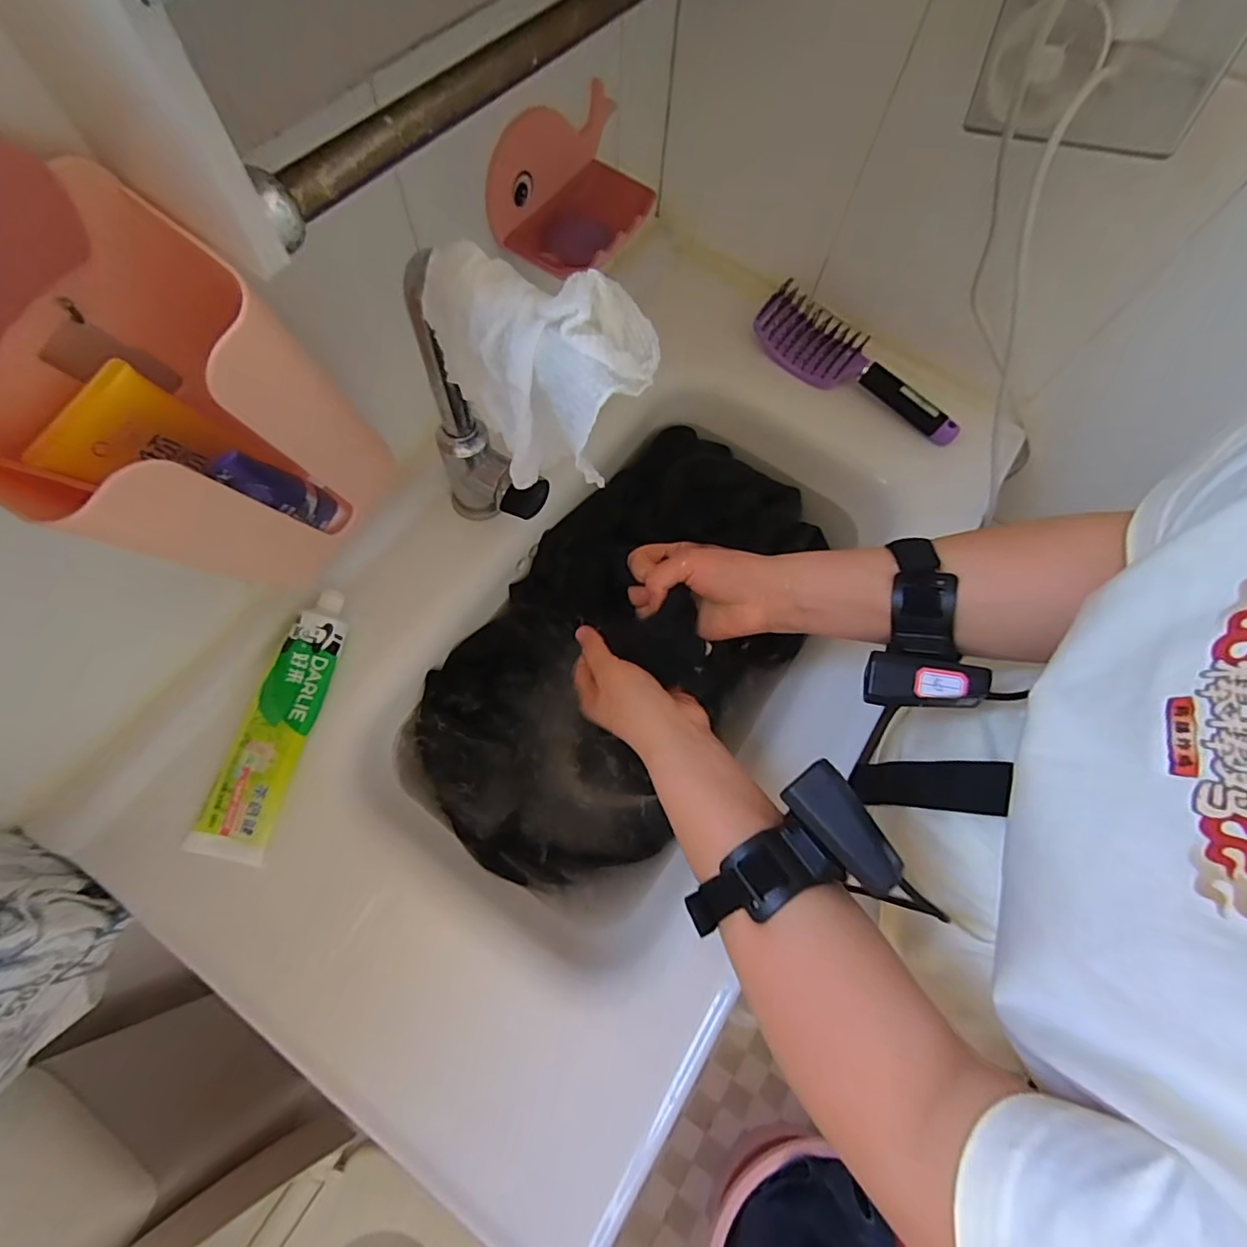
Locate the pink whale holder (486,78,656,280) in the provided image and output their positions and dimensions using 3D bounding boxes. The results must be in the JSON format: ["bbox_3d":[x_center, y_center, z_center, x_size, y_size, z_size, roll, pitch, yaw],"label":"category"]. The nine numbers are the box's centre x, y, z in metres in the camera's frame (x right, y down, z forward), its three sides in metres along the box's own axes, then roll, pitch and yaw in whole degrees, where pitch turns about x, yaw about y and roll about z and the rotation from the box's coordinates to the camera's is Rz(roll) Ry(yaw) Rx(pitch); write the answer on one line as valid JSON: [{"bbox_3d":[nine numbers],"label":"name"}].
[{"bbox_3d":[-0.032,-0.363,0.457,0.091,0.068,0.152,33,72,9],"label":"pink whale holder"}]

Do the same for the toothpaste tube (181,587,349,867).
[{"bbox_3d":[-0.268,0.071,0.423,0.053,0.026,0.205,12,69,2],"label":"toothpaste tube"}]

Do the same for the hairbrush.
[{"bbox_3d":[0.253,-0.276,0.593,0.235,0.047,0.075,33,71,9],"label":"hairbrush"}]

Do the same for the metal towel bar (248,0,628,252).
[{"bbox_3d":[-0.024,-0.331,0.296,0.020,0.028,0.430,32,71,9],"label":"metal towel bar"}]

